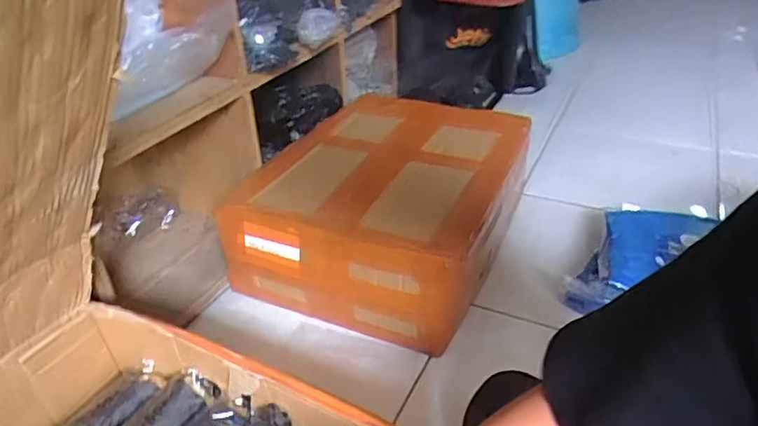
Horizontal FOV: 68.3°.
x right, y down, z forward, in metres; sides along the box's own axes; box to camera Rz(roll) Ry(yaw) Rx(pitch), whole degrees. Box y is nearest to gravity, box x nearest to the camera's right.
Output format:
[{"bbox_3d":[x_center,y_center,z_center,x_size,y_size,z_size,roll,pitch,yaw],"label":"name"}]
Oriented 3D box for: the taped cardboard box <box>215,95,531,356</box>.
[{"bbox_3d":[0.019,-0.030,1.057,0.411,0.180,0.544,11,35,20],"label":"taped cardboard box"}]

